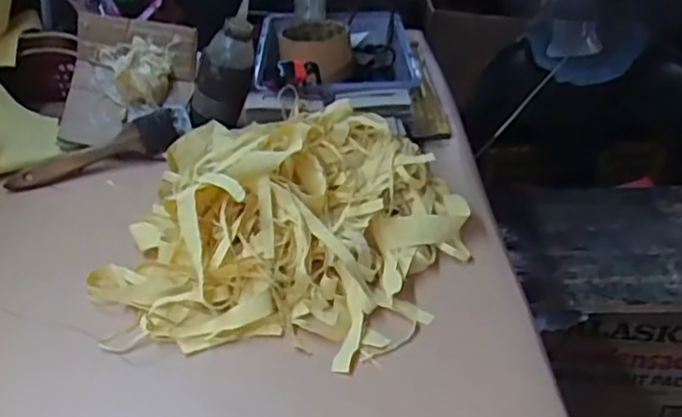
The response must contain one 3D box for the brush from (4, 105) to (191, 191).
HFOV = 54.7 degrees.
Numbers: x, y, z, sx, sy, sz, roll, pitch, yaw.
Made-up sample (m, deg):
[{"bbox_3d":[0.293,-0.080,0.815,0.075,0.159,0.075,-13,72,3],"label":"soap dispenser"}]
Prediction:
[{"bbox_3d":[-0.229,-0.057,0.628,0.170,0.044,0.032,-18,38,-25],"label":"brush"}]

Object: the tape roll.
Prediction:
[{"bbox_3d":[-0.029,-0.185,0.774,0.083,0.053,0.078,-1,33,0],"label":"tape roll"}]

